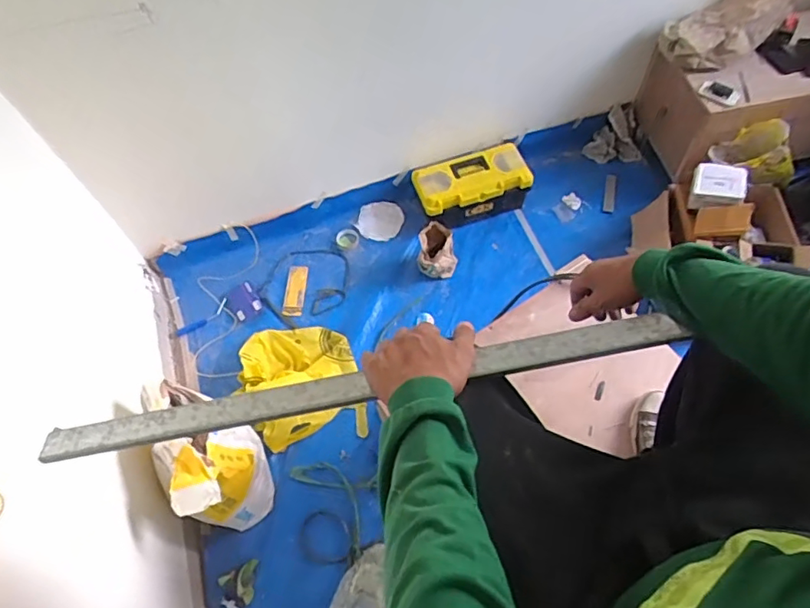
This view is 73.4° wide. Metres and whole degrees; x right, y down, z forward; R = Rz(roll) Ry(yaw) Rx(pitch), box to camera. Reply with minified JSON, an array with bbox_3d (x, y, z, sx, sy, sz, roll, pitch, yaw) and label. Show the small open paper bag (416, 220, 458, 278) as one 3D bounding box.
[{"bbox_3d":[0.112,-0.168,1.840,0.125,0.189,0.125,4,61,6],"label":"small open paper bag"}]

